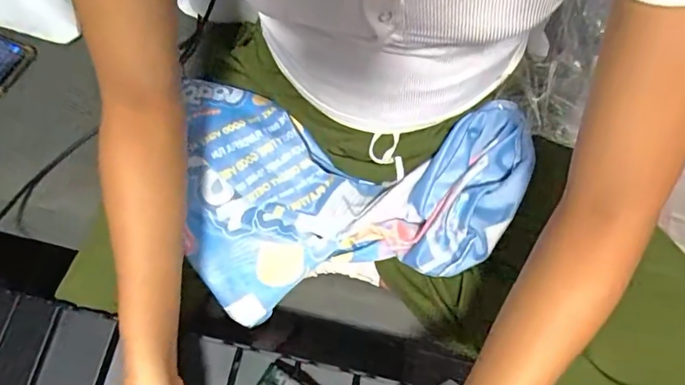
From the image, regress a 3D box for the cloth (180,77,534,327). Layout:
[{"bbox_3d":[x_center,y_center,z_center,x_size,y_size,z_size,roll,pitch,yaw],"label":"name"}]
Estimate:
[{"bbox_3d":[0.012,0.001,0.534,0.345,0.147,0.244,-5,69,0],"label":"cloth"}]

